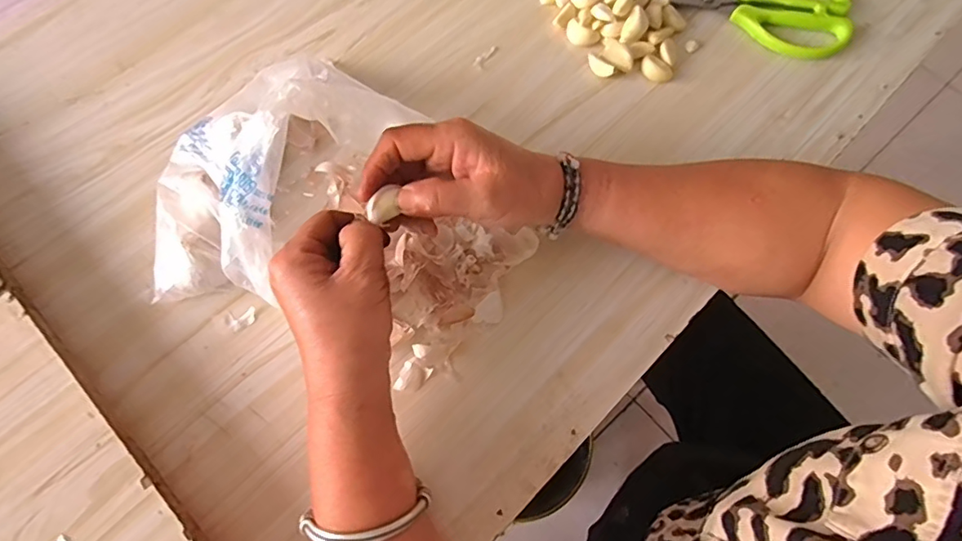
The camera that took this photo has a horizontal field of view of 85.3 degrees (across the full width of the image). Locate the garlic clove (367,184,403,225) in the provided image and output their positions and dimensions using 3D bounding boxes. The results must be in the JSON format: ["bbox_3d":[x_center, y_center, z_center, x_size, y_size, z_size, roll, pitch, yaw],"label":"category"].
[{"bbox_3d":[-0.058,-0.039,0.318,0.023,0.011,0.015,-36,72,-15],"label":"garlic clove"}]

